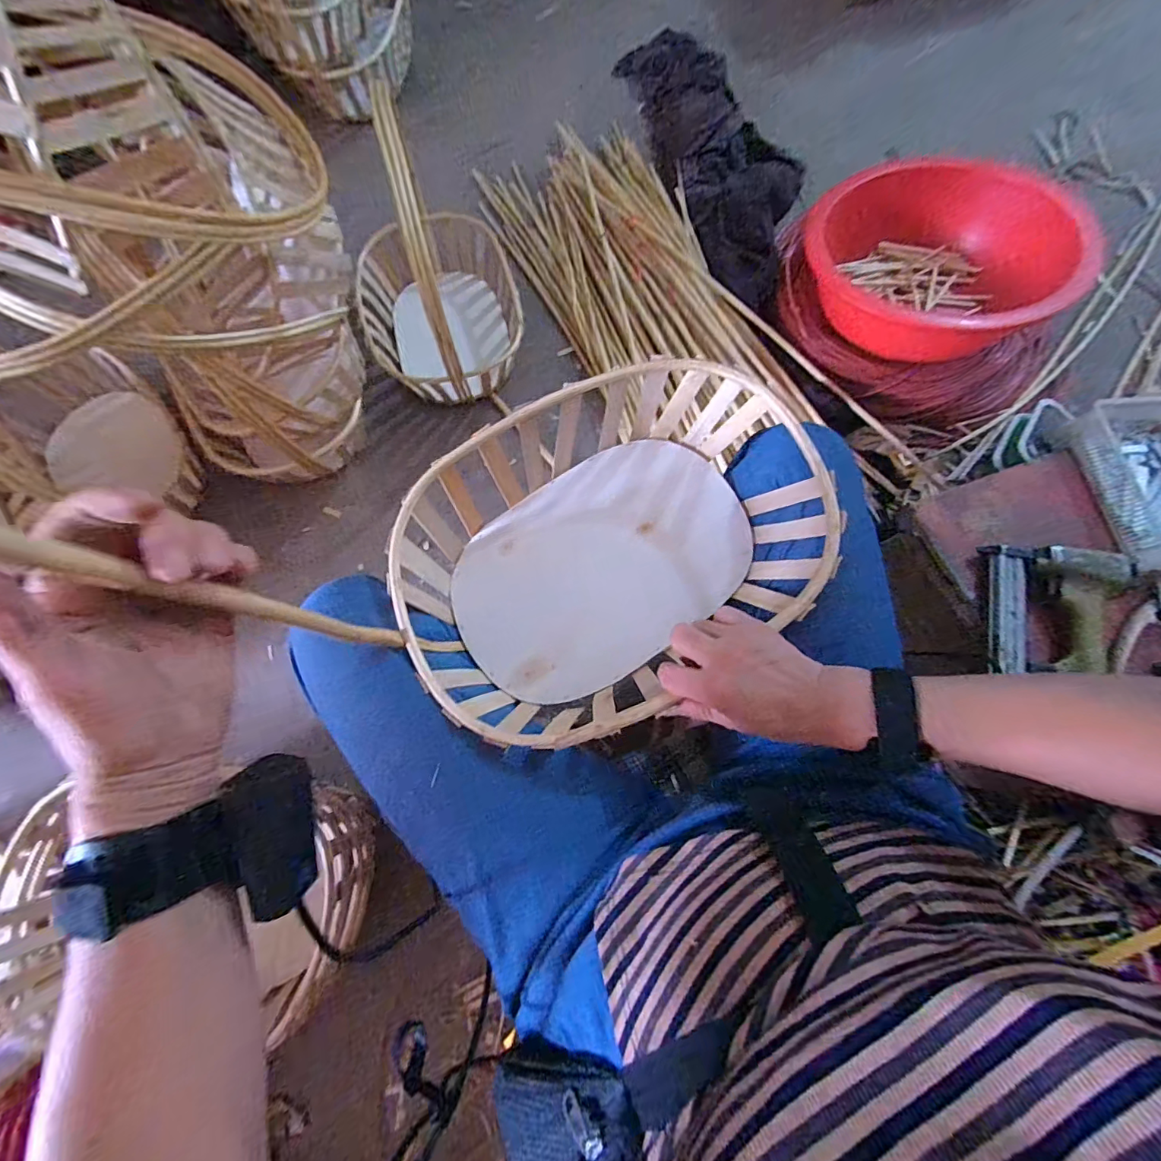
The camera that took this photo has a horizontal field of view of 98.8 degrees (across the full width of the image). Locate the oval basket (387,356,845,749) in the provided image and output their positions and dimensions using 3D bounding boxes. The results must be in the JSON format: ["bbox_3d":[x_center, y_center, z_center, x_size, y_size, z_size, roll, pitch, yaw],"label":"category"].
[{"bbox_3d":[0.024,-0.032,0.485,0.383,0.118,0.289,-32,76,-8],"label":"oval basket"}]

